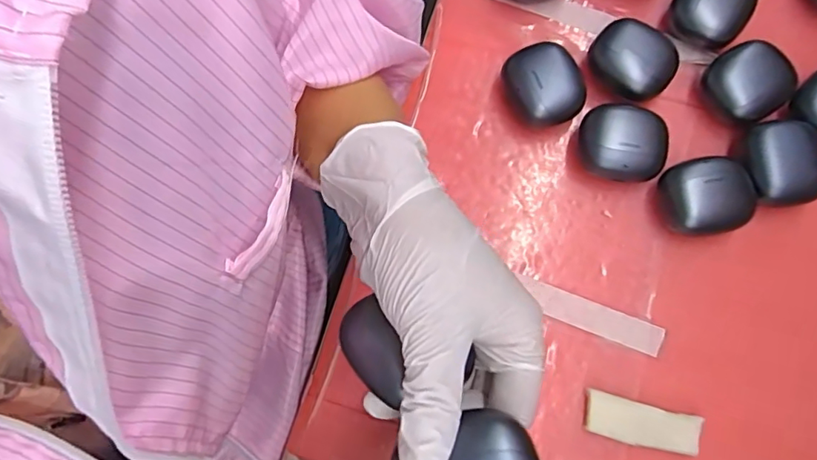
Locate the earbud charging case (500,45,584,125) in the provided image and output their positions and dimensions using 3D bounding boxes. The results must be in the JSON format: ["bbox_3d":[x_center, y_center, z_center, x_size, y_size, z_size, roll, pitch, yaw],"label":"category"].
[{"bbox_3d":[0.094,-0.099,0.364,0.050,0.032,0.053,-17,79,-2],"label":"earbud charging case"}]

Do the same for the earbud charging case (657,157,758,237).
[{"bbox_3d":[0.194,-0.021,0.346,0.049,0.031,0.048,-12,79,-2],"label":"earbud charging case"}]

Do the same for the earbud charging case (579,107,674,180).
[{"bbox_3d":[0.142,-0.056,0.355,0.054,0.032,0.048,5,79,2],"label":"earbud charging case"}]

